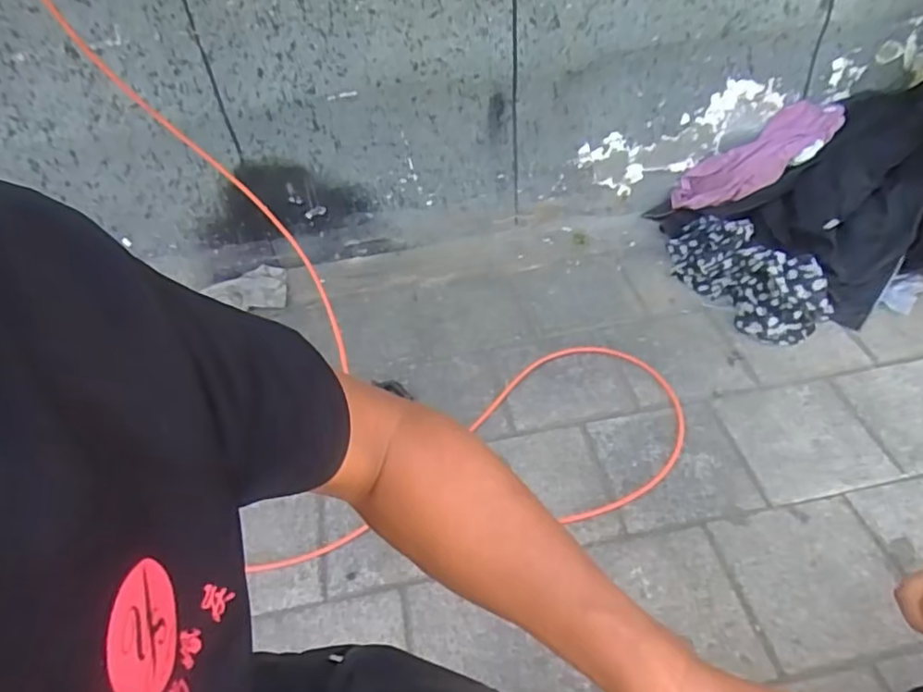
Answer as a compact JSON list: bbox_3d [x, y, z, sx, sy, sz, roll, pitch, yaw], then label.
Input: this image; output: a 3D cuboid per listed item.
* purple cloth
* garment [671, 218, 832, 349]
[{"bbox_3d":[0.669,-0.418,1.397,0.423,0.050,0.128,-31,48,7],"label":"purple cloth"},{"bbox_3d":[0.586,-0.151,1.298,0.209,0.065,0.345,-35,61,-1],"label":"garment"}]

